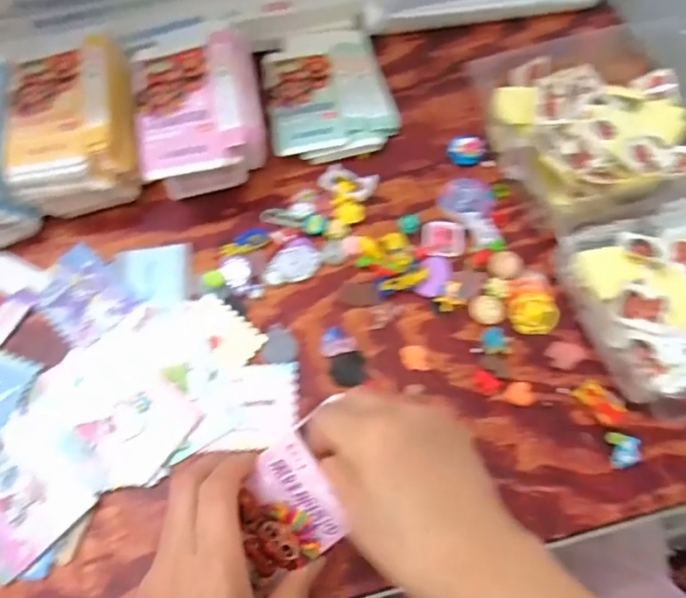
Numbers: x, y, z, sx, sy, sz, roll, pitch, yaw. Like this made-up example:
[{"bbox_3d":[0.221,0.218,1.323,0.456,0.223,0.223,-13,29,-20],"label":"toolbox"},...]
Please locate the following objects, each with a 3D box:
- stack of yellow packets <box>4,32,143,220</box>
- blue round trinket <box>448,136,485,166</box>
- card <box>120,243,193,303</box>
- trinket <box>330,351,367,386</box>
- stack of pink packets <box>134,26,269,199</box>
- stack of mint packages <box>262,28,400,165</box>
[{"bbox_3d":[-0.229,-0.147,0.477,0.099,0.068,0.146,-12,64,-4],"label":"stack of yellow packets"},{"bbox_3d":[0.112,-0.138,0.491,0.031,0.012,0.031,-1,64,1],"label":"blue round trinket"},{"bbox_3d":[-0.155,-0.022,0.450,0.058,0.007,0.053,-10,64,-3],"label":"card"},{"bbox_3d":[0.004,0.053,0.406,0.026,0.004,0.025,-1,64,1],"label":"trinket"},{"bbox_3d":[-0.122,-0.160,0.476,0.101,0.072,0.137,-10,64,-3],"label":"stack of pink packets"},{"bbox_3d":[-0.015,-0.197,0.517,0.112,0.019,0.148,-10,64,-3],"label":"stack of mint packages"}]

